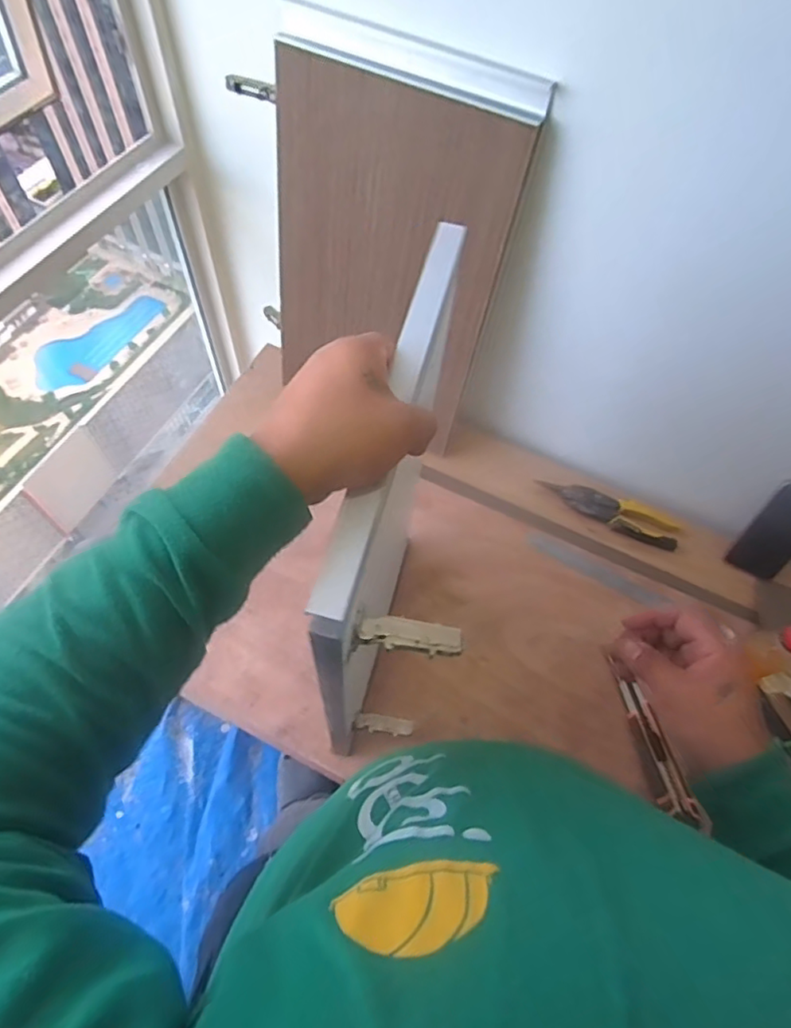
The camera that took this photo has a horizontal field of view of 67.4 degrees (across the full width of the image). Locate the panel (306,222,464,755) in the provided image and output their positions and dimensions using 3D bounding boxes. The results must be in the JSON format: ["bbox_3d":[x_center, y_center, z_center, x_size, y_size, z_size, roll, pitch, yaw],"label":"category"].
[{"bbox_3d":[0.004,0.053,0.612,0.109,0.553,0.309,16,62,4],"label":"panel"}]

